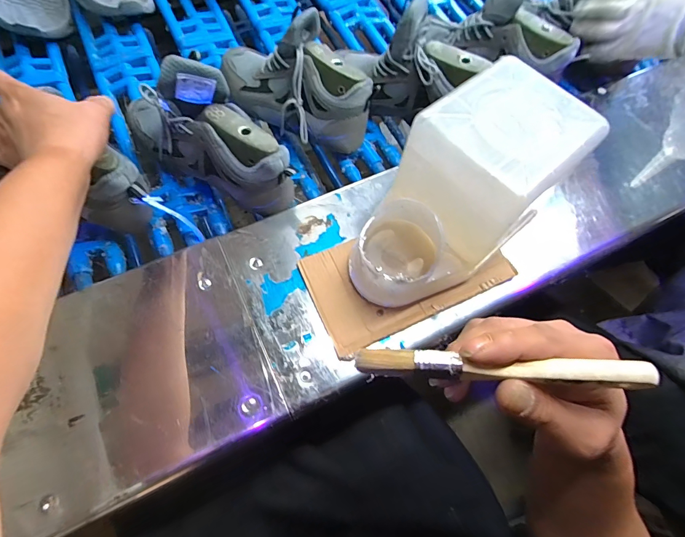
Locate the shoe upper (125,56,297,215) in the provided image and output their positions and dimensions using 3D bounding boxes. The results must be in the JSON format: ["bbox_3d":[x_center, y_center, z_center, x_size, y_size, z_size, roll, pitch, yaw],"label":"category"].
[{"bbox_3d":[-0.173,-0.171,0.440,0.254,0.122,0.083,33,66,10],"label":"shoe upper"}]

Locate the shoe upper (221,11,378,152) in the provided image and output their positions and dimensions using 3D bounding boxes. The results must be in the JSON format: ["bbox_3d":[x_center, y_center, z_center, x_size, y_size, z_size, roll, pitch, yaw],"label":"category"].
[{"bbox_3d":[-0.074,-0.273,0.516,0.250,0.123,0.102,37,67,11],"label":"shoe upper"}]

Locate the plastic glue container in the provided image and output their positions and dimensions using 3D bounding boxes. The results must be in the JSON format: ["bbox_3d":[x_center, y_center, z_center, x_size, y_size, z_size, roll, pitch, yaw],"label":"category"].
[{"bbox_3d":[0.119,-0.072,0.392,0.243,0.157,0.128,-36,73,-20],"label":"plastic glue container"}]

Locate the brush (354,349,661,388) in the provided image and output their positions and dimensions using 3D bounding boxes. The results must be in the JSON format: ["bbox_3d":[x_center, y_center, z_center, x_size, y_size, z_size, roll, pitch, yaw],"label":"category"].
[{"bbox_3d":[0.088,0.057,0.209,0.161,0.008,0.013,0,66,10],"label":"brush"}]

